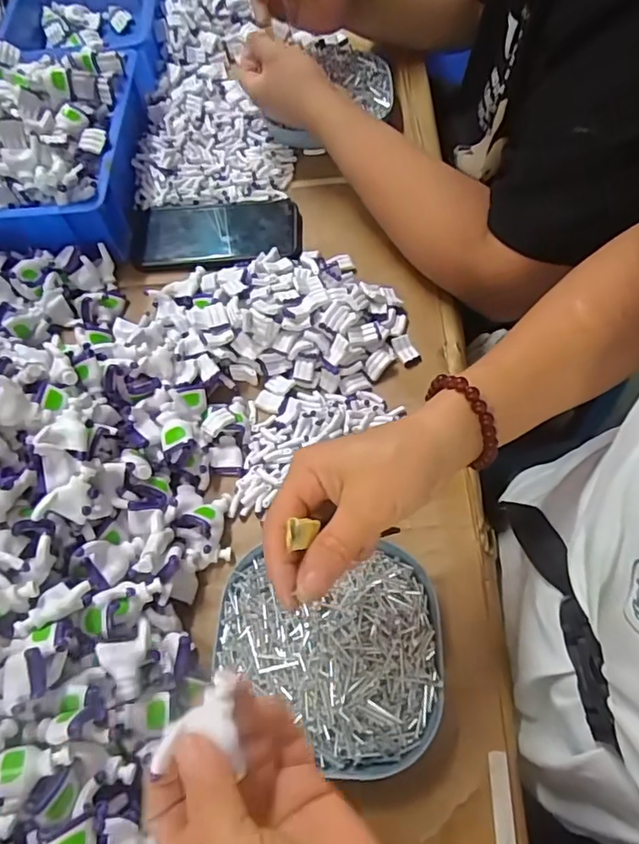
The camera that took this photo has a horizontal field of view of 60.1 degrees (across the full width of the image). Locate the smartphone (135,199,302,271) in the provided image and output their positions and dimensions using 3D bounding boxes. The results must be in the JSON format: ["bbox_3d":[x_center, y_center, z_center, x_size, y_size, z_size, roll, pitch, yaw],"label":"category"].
[{"bbox_3d":[-0.100,-0.189,0.544,0.161,0.008,0.082,-2,63,3],"label":"smartphone"}]

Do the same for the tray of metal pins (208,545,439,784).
[{"bbox_3d":[0.006,0.147,0.356,0.145,0.034,0.138,-6,63,0],"label":"tray of metal pins"}]

